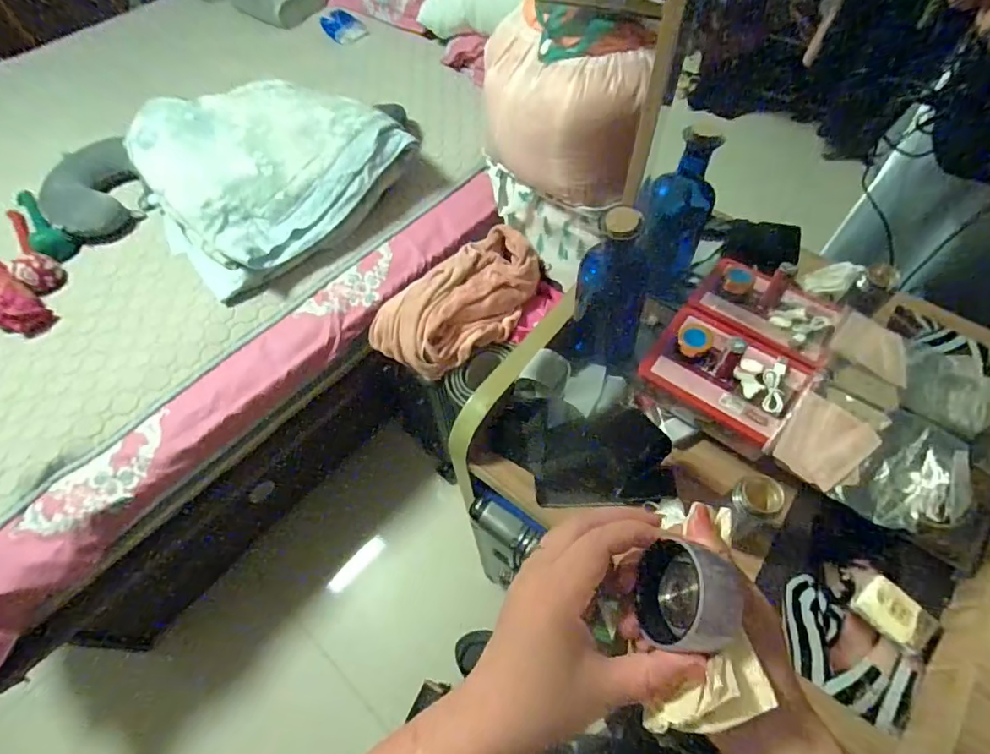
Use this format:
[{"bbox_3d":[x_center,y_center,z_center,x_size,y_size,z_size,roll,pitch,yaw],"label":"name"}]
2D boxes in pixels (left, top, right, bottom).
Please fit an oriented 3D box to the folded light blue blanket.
[{"bbox_3d":[-0.522,-0.486,1.159,0.418,0.241,0.517,39,67,23],"label":"folded light blue blanket"}]

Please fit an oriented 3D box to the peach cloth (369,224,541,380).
[{"bbox_3d":[-0.069,-0.142,1.013,0.330,0.141,0.195,-33,63,-16],"label":"peach cloth"}]

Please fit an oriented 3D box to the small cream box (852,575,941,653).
[{"bbox_3d":[0.492,0.291,0.621,0.082,0.016,0.057,38,67,22],"label":"small cream box"}]

